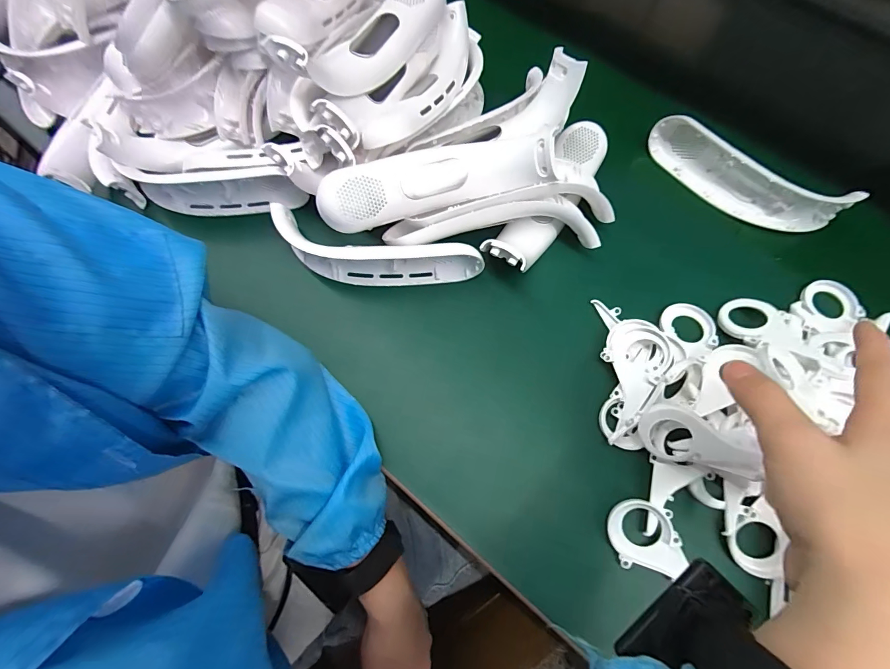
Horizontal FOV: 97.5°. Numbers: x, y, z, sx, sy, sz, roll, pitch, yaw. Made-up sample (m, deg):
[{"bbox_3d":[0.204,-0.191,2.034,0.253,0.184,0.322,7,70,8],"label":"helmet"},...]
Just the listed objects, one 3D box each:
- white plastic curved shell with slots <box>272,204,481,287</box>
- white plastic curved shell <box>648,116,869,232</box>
[{"bbox_3d":[-0.065,-0.074,0.364,0.194,0.049,0.043,12,72,5],"label":"white plastic curved shell with slots"},{"bbox_3d":[0.303,-0.159,0.400,0.193,0.050,0.040,30,74,10],"label":"white plastic curved shell"}]

